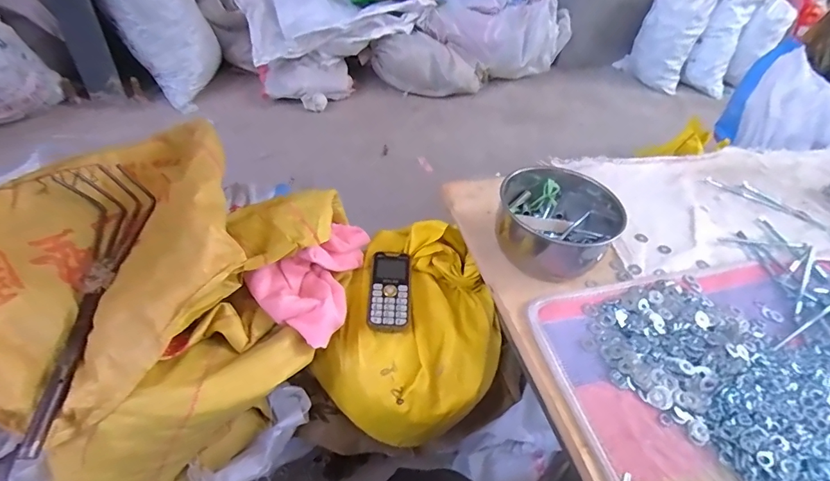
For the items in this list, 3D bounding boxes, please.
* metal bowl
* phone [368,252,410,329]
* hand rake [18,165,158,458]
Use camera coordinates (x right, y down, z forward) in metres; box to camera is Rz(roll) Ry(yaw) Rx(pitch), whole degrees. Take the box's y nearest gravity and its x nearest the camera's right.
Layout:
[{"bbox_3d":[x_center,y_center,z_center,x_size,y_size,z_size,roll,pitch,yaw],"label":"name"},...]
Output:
[{"bbox_3d":[0.199,-0.028,0.605,0.159,0.107,0.159,3,45,-4],"label":"metal bowl"},{"bbox_3d":[-0.036,0.069,0.597,0.055,0.019,0.116,3,45,-4],"label":"phone"},{"bbox_3d":[-0.373,0.059,0.464,0.108,0.063,0.317,0,60,-7],"label":"hand rake"}]

